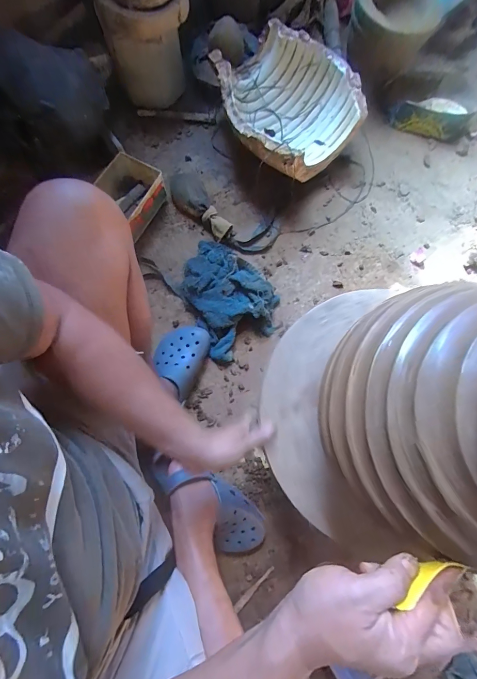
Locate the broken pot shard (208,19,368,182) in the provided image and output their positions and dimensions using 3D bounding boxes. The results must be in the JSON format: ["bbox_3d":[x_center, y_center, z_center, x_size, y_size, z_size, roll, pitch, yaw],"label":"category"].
[{"bbox_3d":[0.119,-0.590,0.840,0.330,0.179,0.339,1,78,-3],"label":"broken pot shard"}]

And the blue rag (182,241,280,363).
[{"bbox_3d":[-0.036,-0.113,0.787,0.213,0.067,0.280,-34,81,-9],"label":"blue rag"}]

